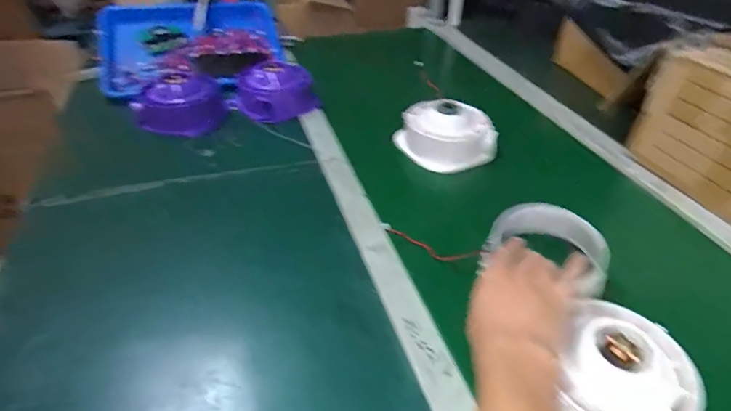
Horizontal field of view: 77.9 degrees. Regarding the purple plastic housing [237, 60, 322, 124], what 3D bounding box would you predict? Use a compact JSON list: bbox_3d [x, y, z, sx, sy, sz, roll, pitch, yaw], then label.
[{"bbox_3d":[-0.155,-0.200,0.789,0.140,0.094,0.060,-11,40,-15],"label":"purple plastic housing"}]

